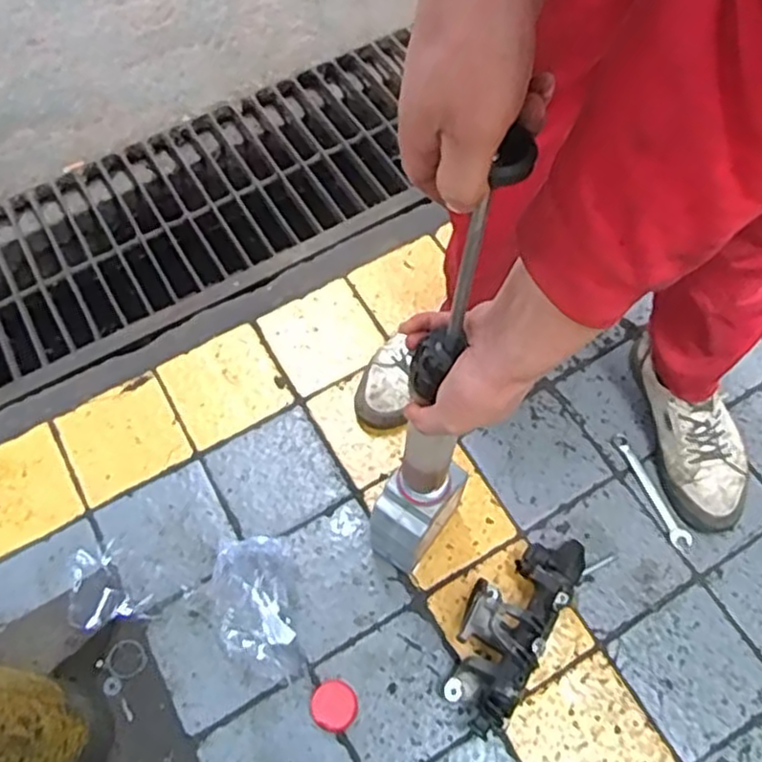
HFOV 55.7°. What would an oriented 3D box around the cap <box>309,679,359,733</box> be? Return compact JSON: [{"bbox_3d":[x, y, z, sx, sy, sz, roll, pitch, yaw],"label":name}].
[{"bbox_3d":[-0.054,0.367,0.815,0.053,0.019,0.051,0,64,0],"label":"cap"}]

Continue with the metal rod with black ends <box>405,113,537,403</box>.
[{"bbox_3d":[0.051,-0.063,0.463,0.028,0.234,0.037,30,59,8],"label":"metal rod with black ends"}]

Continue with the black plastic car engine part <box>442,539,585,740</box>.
[{"bbox_3d":[0.145,0.270,0.817,0.099,0.100,0.236,30,68,14],"label":"black plastic car engine part"}]

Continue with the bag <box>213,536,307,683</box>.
[{"bbox_3d":[-0.149,0.264,0.840,0.092,0.055,0.162,-11,65,-5],"label":"bag"}]

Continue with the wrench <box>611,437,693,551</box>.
[{"bbox_3d":[0.347,0.140,0.928,0.025,0.009,0.160,-23,66,-11],"label":"wrench"}]

